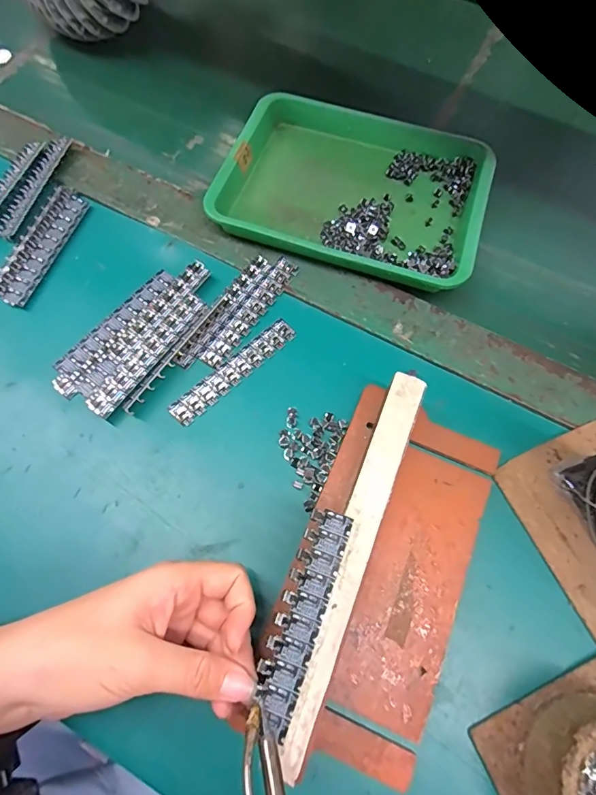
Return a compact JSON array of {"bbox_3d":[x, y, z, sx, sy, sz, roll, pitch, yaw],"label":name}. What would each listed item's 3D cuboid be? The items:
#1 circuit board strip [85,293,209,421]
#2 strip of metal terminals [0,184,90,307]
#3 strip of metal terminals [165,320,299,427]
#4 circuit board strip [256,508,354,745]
[{"bbox_3d":[-0.106,-0.031,0.318,0.021,0.008,0.110,35,71,12],"label":"circuit board strip"},{"bbox_3d":[-0.207,-0.125,0.353,0.030,0.008,0.117,15,68,5],"label":"strip of metal terminals"},{"bbox_3d":[-0.046,-0.021,0.320,0.107,0.004,0.019,-42,74,-16],"label":"strip of metal terminals"},{"bbox_3d":[0.002,0.110,0.226,0.024,0.004,0.105,18,69,6],"label":"circuit board strip"}]

